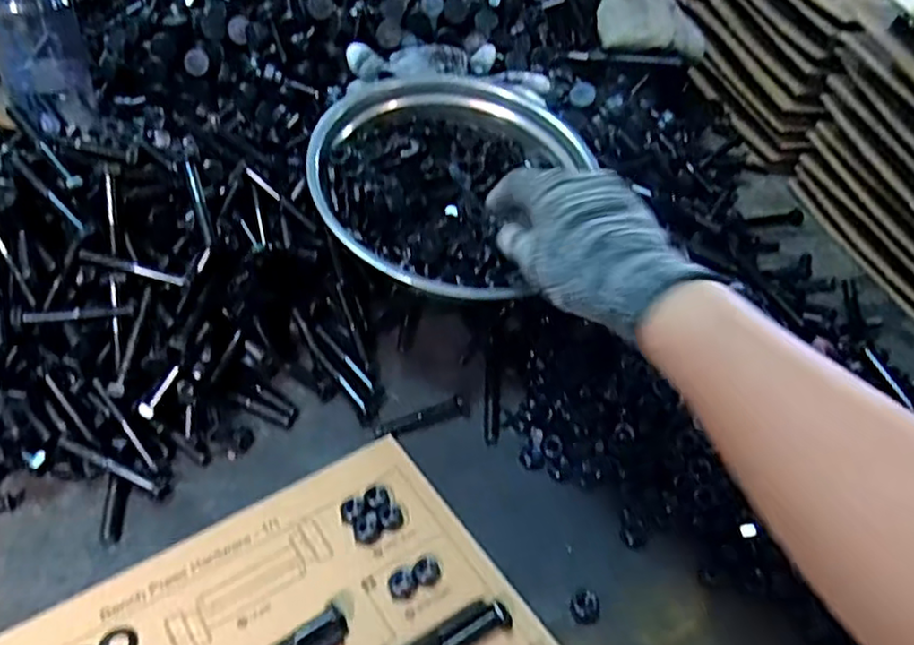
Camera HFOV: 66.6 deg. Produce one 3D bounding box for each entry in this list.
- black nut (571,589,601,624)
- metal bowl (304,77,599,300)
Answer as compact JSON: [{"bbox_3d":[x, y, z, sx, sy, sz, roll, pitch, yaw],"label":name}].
[{"bbox_3d":[0.076,0.166,0.408,0.018,0.011,0.018,3,44,-3],"label":"black nut"},{"bbox_3d":[0.001,-0.096,0.536,0.219,0.075,0.201,-21,75,-24],"label":"metal bowl"}]

